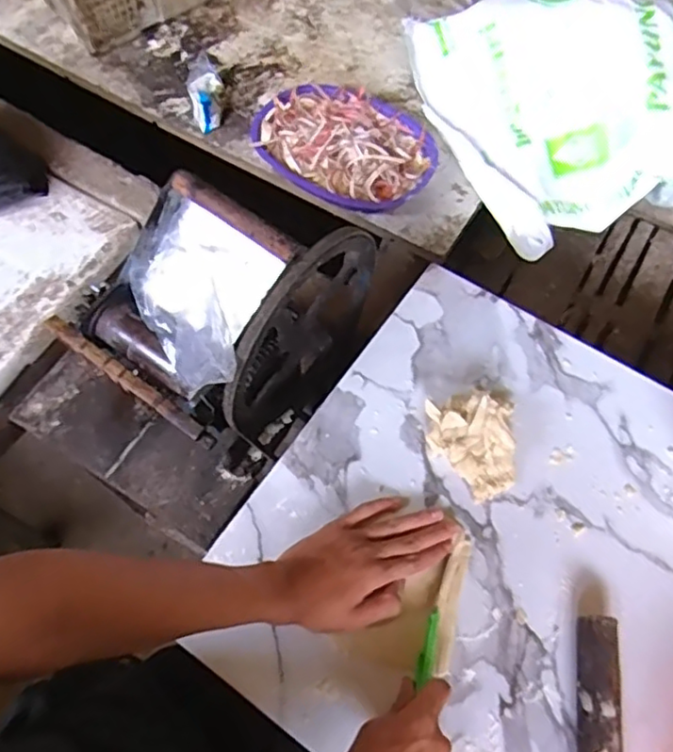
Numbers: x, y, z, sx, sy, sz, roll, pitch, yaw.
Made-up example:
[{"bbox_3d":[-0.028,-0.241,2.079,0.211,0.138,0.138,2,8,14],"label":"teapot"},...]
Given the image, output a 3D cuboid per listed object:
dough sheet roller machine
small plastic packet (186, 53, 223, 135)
[{"bbox_3d":[-0.134,-0.067,0.772,0.247,0.329,0.284,36,69,14],"label":"dough sheet roller machine"},{"bbox_3d":[-0.233,-0.506,1.131,0.061,0.041,0.146,-7,79,-5],"label":"small plastic packet"}]

